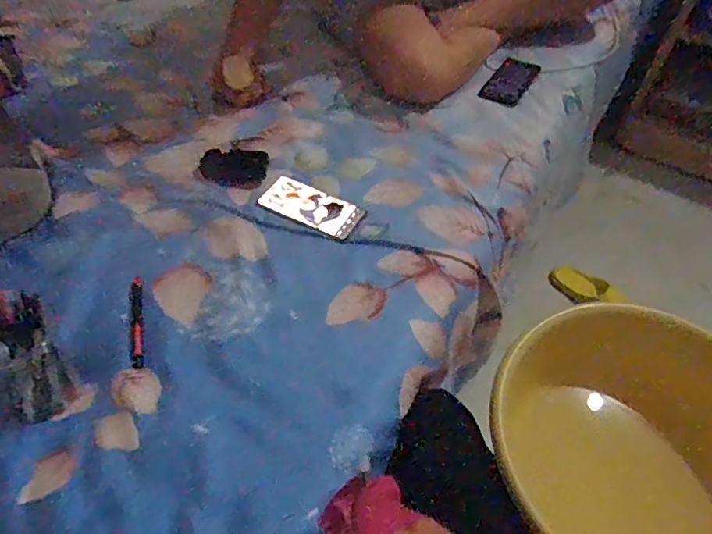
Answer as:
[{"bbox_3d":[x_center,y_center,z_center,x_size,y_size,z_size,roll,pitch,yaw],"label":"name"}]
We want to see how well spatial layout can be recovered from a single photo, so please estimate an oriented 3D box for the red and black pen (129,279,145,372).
[{"bbox_3d":[-0.282,0.069,0.673,0.016,0.008,0.141,-12,53,-11],"label":"red and black pen"}]

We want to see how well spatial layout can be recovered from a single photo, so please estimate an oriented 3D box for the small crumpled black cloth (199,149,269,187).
[{"bbox_3d":[-0.206,-0.165,0.873,0.116,0.018,0.082,8,52,3],"label":"small crumpled black cloth"}]

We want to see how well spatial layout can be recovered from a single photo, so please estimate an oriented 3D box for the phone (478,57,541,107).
[{"bbox_3d":[0.317,-0.383,1.066,0.077,0.008,0.148,28,56,18],"label":"phone"}]

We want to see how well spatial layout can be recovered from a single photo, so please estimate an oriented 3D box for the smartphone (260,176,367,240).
[{"bbox_3d":[-0.071,-0.094,0.812,0.160,0.005,0.074,27,56,17],"label":"smartphone"}]

